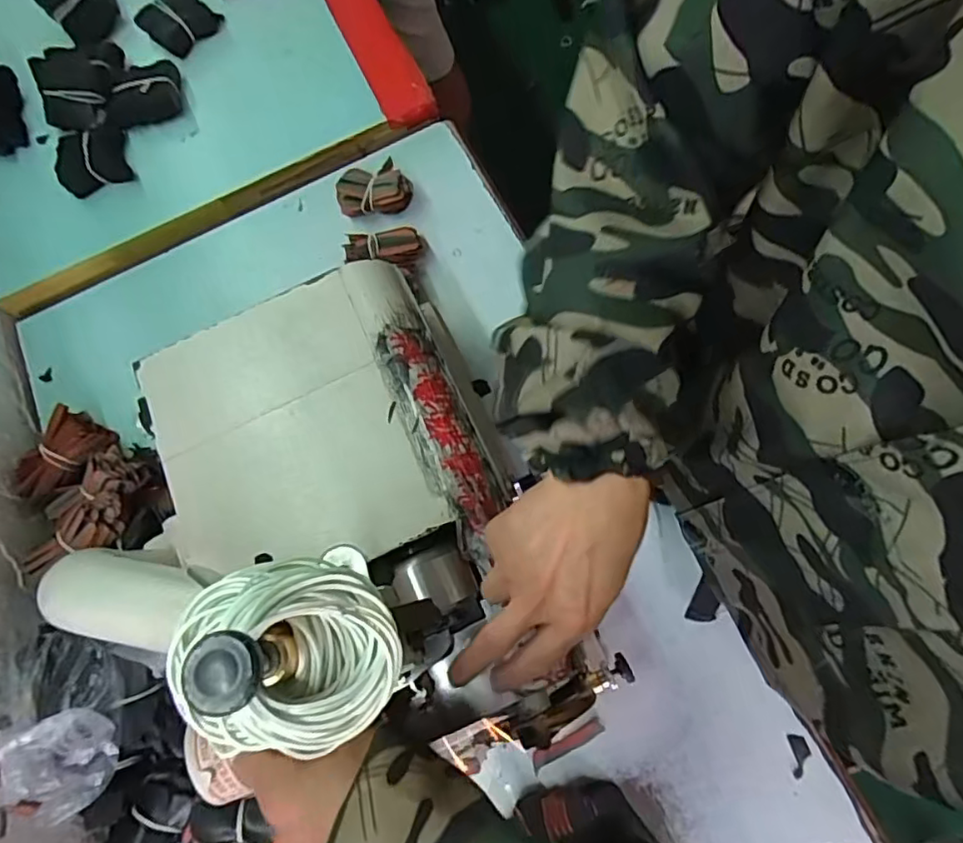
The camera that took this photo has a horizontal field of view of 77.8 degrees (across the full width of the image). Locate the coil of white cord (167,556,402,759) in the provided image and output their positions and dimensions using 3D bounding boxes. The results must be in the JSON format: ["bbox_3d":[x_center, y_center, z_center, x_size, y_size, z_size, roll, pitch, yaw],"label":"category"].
[{"bbox_3d":[-0.071,0.079,0.205,0.079,0.026,0.059,-4,72,2],"label":"coil of white cord"}]

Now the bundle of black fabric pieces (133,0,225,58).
[{"bbox_3d":[-0.374,-0.494,0.725,0.076,0.027,0.074,34,77,13],"label":"bundle of black fabric pieces"}]

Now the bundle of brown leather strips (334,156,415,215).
[{"bbox_3d":[-0.116,-0.248,0.648,0.079,0.036,0.059,-17,72,-2],"label":"bundle of brown leather strips"}]

